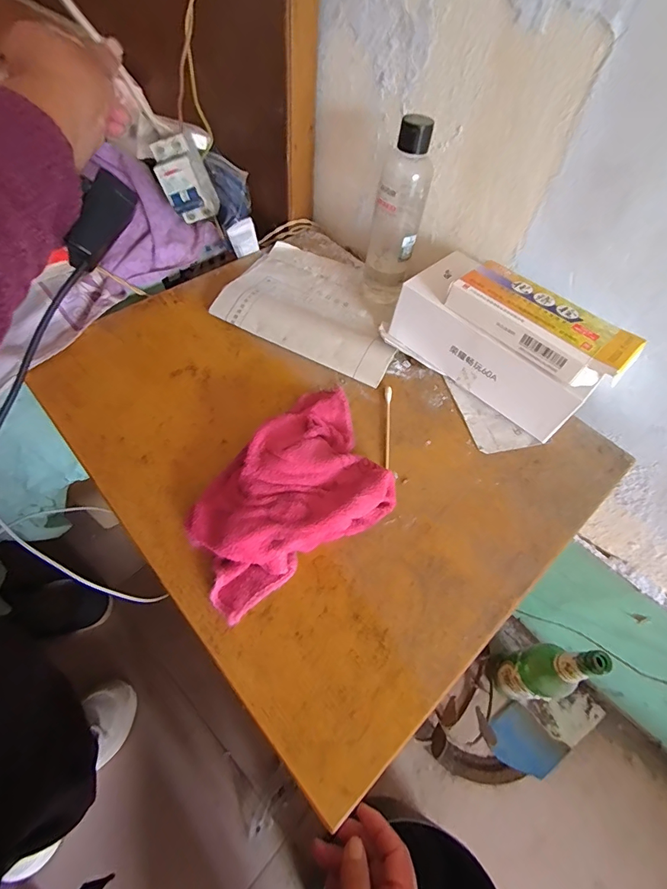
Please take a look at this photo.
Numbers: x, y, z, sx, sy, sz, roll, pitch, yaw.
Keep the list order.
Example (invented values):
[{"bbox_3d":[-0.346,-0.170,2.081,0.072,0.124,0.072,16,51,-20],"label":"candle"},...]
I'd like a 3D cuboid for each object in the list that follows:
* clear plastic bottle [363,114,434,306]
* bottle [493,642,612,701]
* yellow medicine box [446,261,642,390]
[{"bbox_3d":[0.062,-0.214,0.398,0.043,0.157,0.045,15,59,4],"label":"clear plastic bottle"},{"bbox_3d":[0.328,0.345,0.627,0.086,0.266,0.074,2,59,-3],"label":"bottle"},{"bbox_3d":[0.168,-0.100,0.338,0.061,0.024,0.142,-39,69,-24],"label":"yellow medicine box"}]

